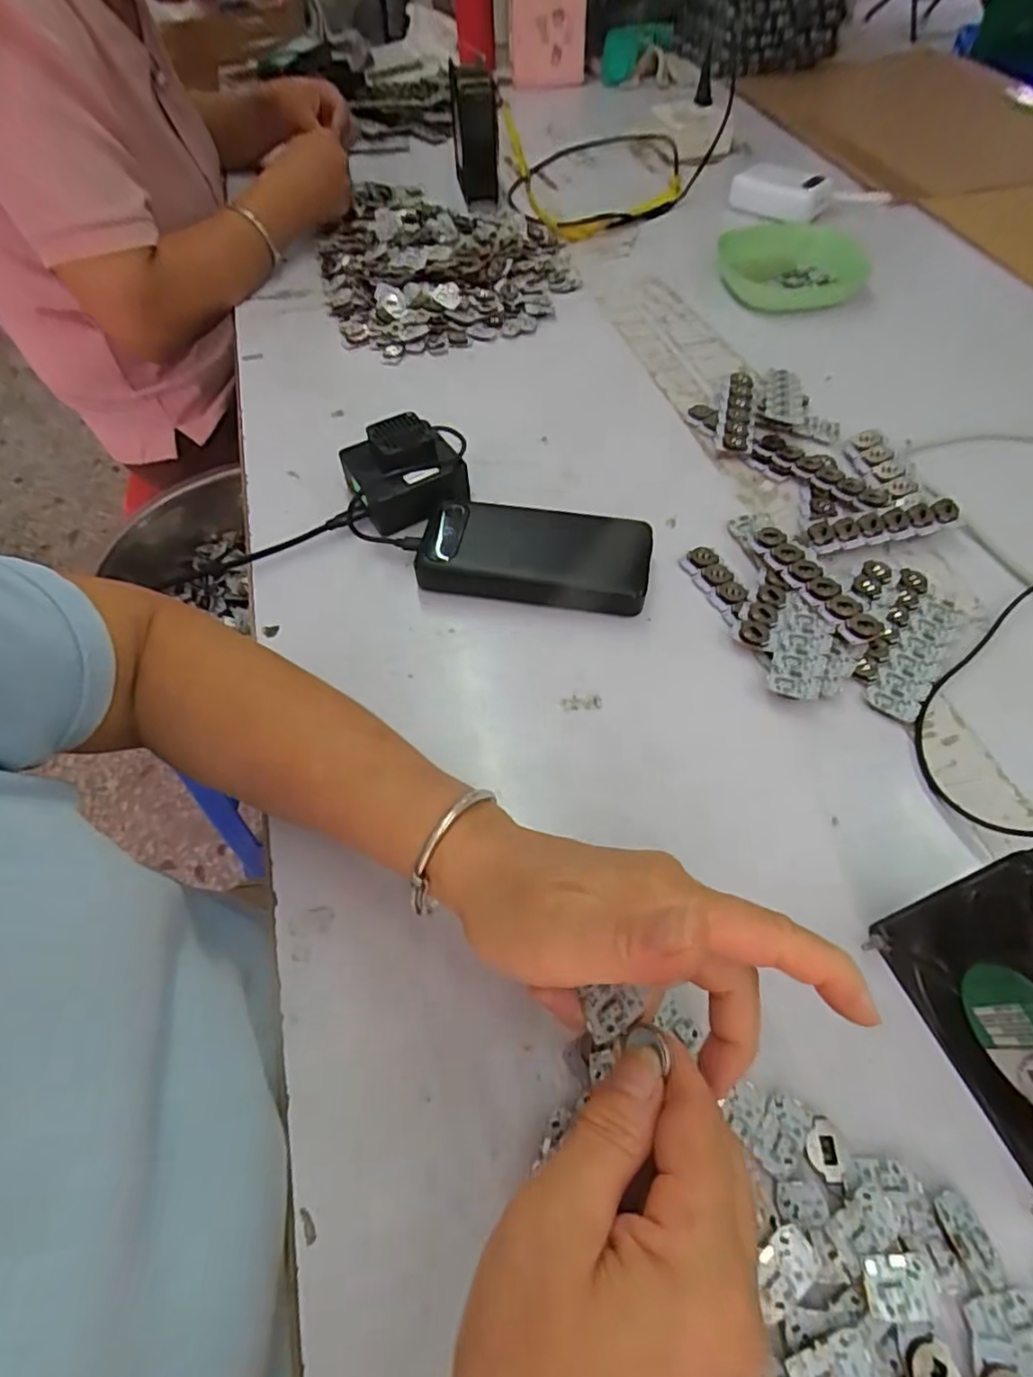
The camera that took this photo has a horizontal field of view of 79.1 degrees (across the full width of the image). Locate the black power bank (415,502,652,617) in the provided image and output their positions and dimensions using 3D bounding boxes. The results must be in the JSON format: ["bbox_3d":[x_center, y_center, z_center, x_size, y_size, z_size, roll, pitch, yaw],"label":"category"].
[{"bbox_3d":[0.014,-0.093,0.437,0.152,0.027,0.072,8,57,7],"label":"black power bank"}]

